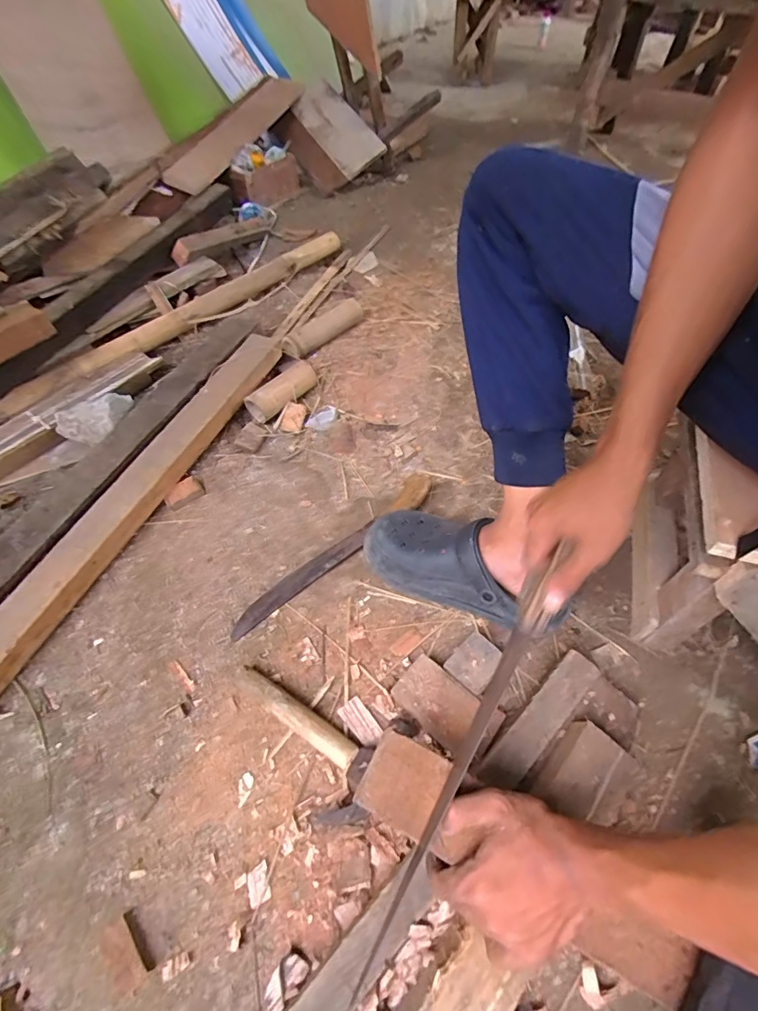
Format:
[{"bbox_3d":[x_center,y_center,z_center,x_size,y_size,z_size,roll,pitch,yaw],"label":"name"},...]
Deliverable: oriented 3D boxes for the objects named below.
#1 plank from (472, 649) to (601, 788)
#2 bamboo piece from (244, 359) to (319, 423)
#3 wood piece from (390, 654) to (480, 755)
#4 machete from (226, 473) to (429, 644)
[{"bbox_3d":[0.173,0.231,0.499,0.177,0.017,0.041,-38,63,-24],"label":"plank"},{"bbox_3d":[-0.173,-0.210,0.852,0.047,0.055,0.149,35,61,22],"label":"bamboo piece"},{"bbox_3d":[0.066,0.226,0.531,0.091,0.031,0.063,37,61,28],"label":"wood piece"},{"bbox_3d":[-0.053,0.058,0.667,0.371,0.026,0.044,-37,63,-24],"label":"machete"}]

